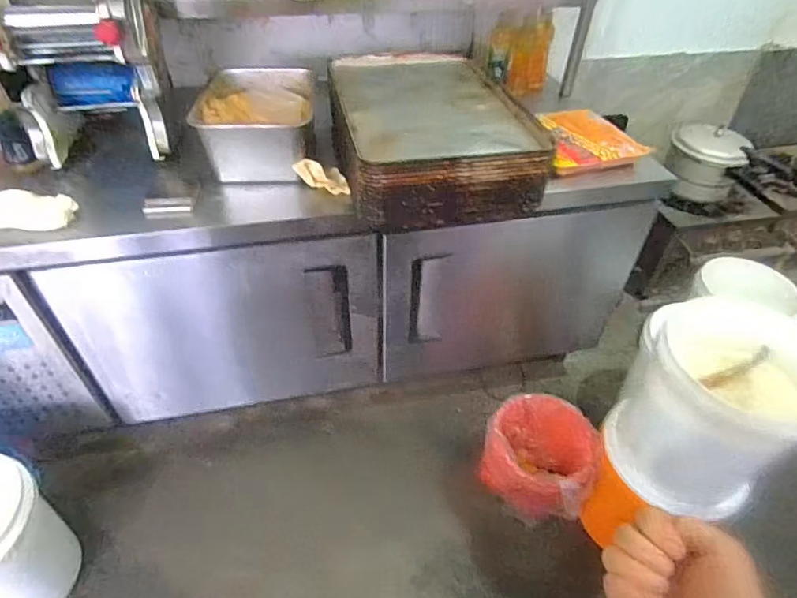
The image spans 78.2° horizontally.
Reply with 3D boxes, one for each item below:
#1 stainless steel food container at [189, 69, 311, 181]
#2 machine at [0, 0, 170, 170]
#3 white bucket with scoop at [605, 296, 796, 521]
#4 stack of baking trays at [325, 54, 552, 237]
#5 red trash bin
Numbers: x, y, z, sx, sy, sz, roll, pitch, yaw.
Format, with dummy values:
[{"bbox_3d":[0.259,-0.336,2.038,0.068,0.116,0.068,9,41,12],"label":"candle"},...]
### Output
[{"bbox_3d":[-0.335,-0.426,1.190,0.244,0.163,0.310,-2,42,-1],"label":"stainless steel food container"},{"bbox_3d":[-0.751,-0.570,1.119,0.395,0.396,0.379,-13,43,-13],"label":"machine"},{"bbox_3d":[0.663,0.235,1.051,0.288,0.364,0.307,-32,51,-30],"label":"white bucket with scoop"},{"bbox_3d":[0.065,-0.401,1.170,0.395,0.187,0.578,-9,43,-8],"label":"stack of baking trays"},{"bbox_3d":[0.377,0.444,1.351,0.285,0.267,0.279,3,42,5],"label":"red trash bin"}]

